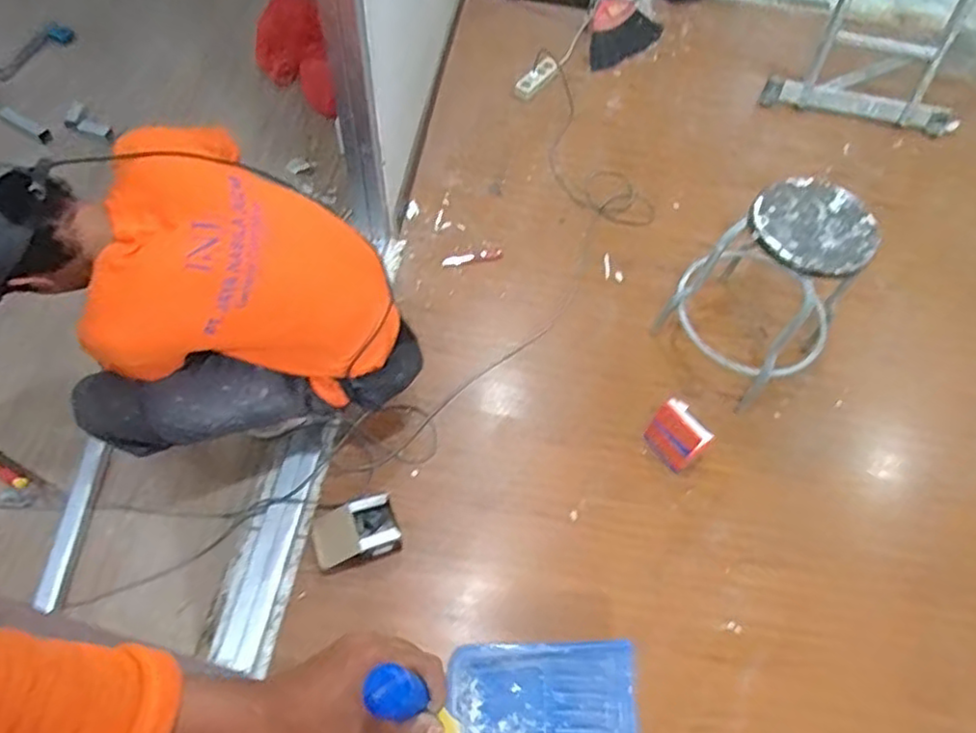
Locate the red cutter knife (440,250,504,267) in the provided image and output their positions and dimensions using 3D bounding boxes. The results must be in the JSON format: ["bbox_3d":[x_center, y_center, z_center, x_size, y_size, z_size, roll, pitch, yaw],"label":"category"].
[{"bbox_3d":[-0.045,-0.314,1.902,0.177,0.017,0.038,-10,62,-9],"label":"red cutter knife"}]

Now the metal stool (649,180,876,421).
[{"bbox_3d":[0.667,-0.174,1.571,0.333,0.479,0.328,2,60,-4],"label":"metal stool"}]

